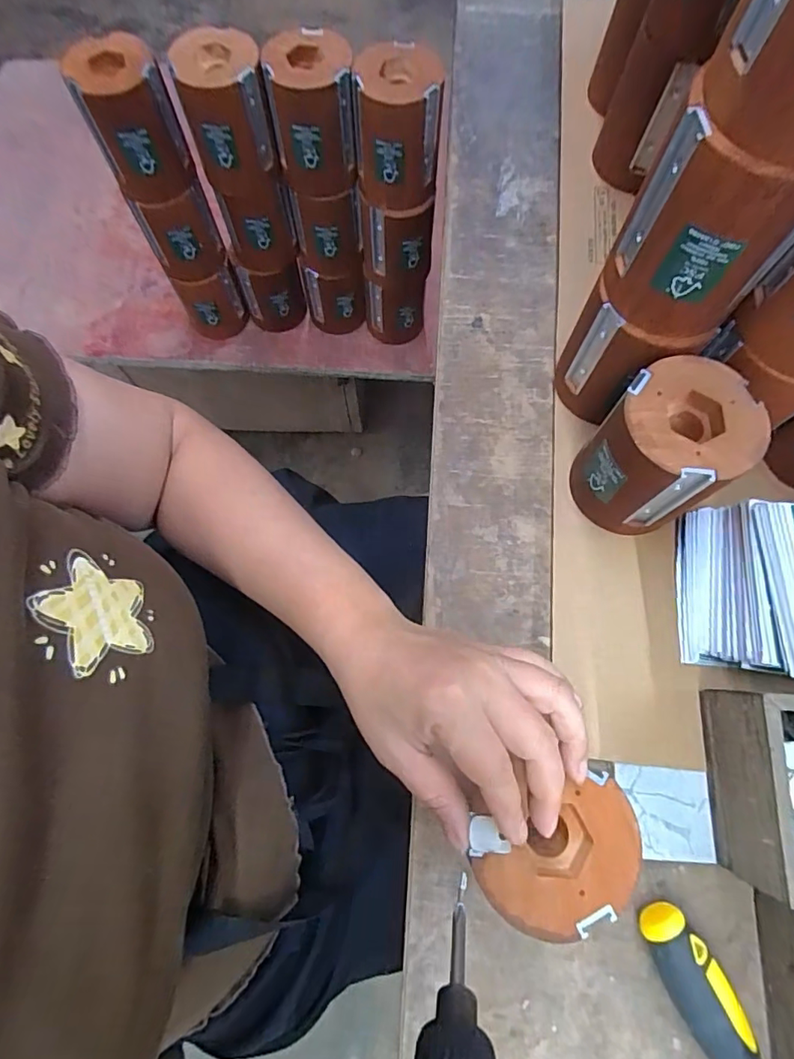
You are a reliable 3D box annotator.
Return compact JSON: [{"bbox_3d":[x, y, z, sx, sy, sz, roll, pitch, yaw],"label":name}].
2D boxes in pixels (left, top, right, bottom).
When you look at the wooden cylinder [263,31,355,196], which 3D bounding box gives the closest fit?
[{"bbox_3d":[-0.077,-0.386,0.487,0.077,0.102,0.066,-2,73,2],"label":"wooden cylinder"}]

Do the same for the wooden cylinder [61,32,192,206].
[{"bbox_3d":[-0.243,-0.377,0.482,0.076,0.103,0.067,-21,73,-4],"label":"wooden cylinder"}]

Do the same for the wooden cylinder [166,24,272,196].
[{"bbox_3d":[-0.154,-0.379,0.479,0.074,0.096,0.086,-12,73,-1],"label":"wooden cylinder"}]

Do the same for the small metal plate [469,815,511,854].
[{"bbox_3d":[0.042,0.140,0.235,0.018,0.004,0.015,2,73,3],"label":"small metal plate"}]

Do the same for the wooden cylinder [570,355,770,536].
[{"bbox_3d":[0.164,-0.044,0.335,0.076,0.109,0.071,-32,74,-7],"label":"wooden cylinder"}]

